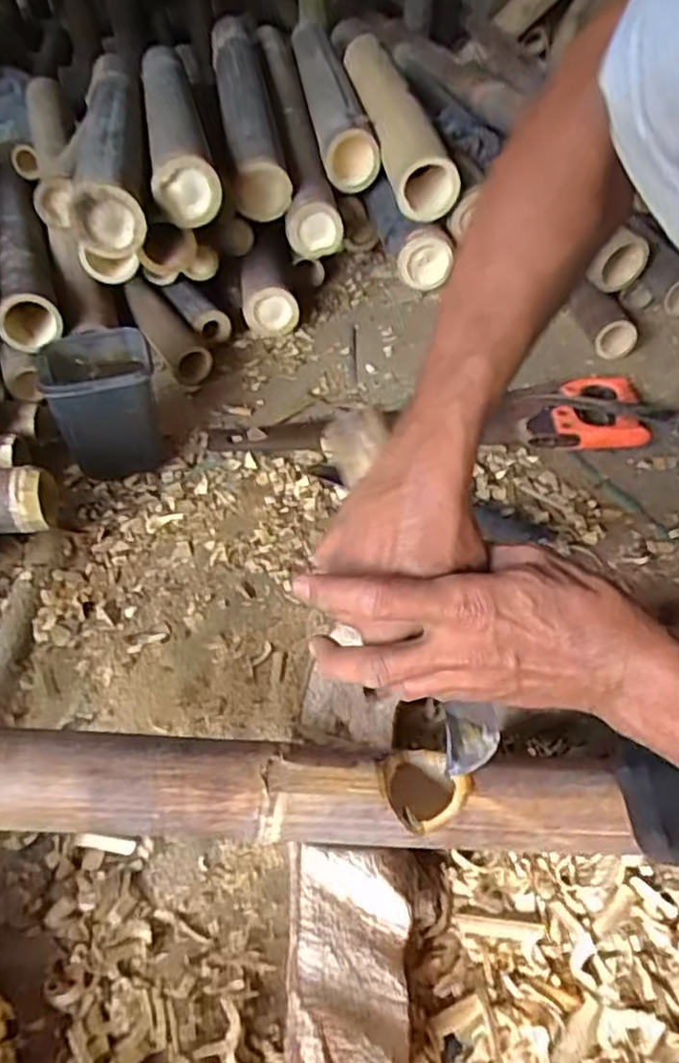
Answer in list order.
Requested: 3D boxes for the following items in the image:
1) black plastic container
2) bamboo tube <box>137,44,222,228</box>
[{"bbox_3d":[-0.258,-0.140,0.759,0.119,0.124,0.115,-15,49,-14],"label":"black plastic container"},{"bbox_3d":[-0.245,-0.606,1.001,0.080,0.077,0.636,-10,48,-10],"label":"bamboo tube"}]

